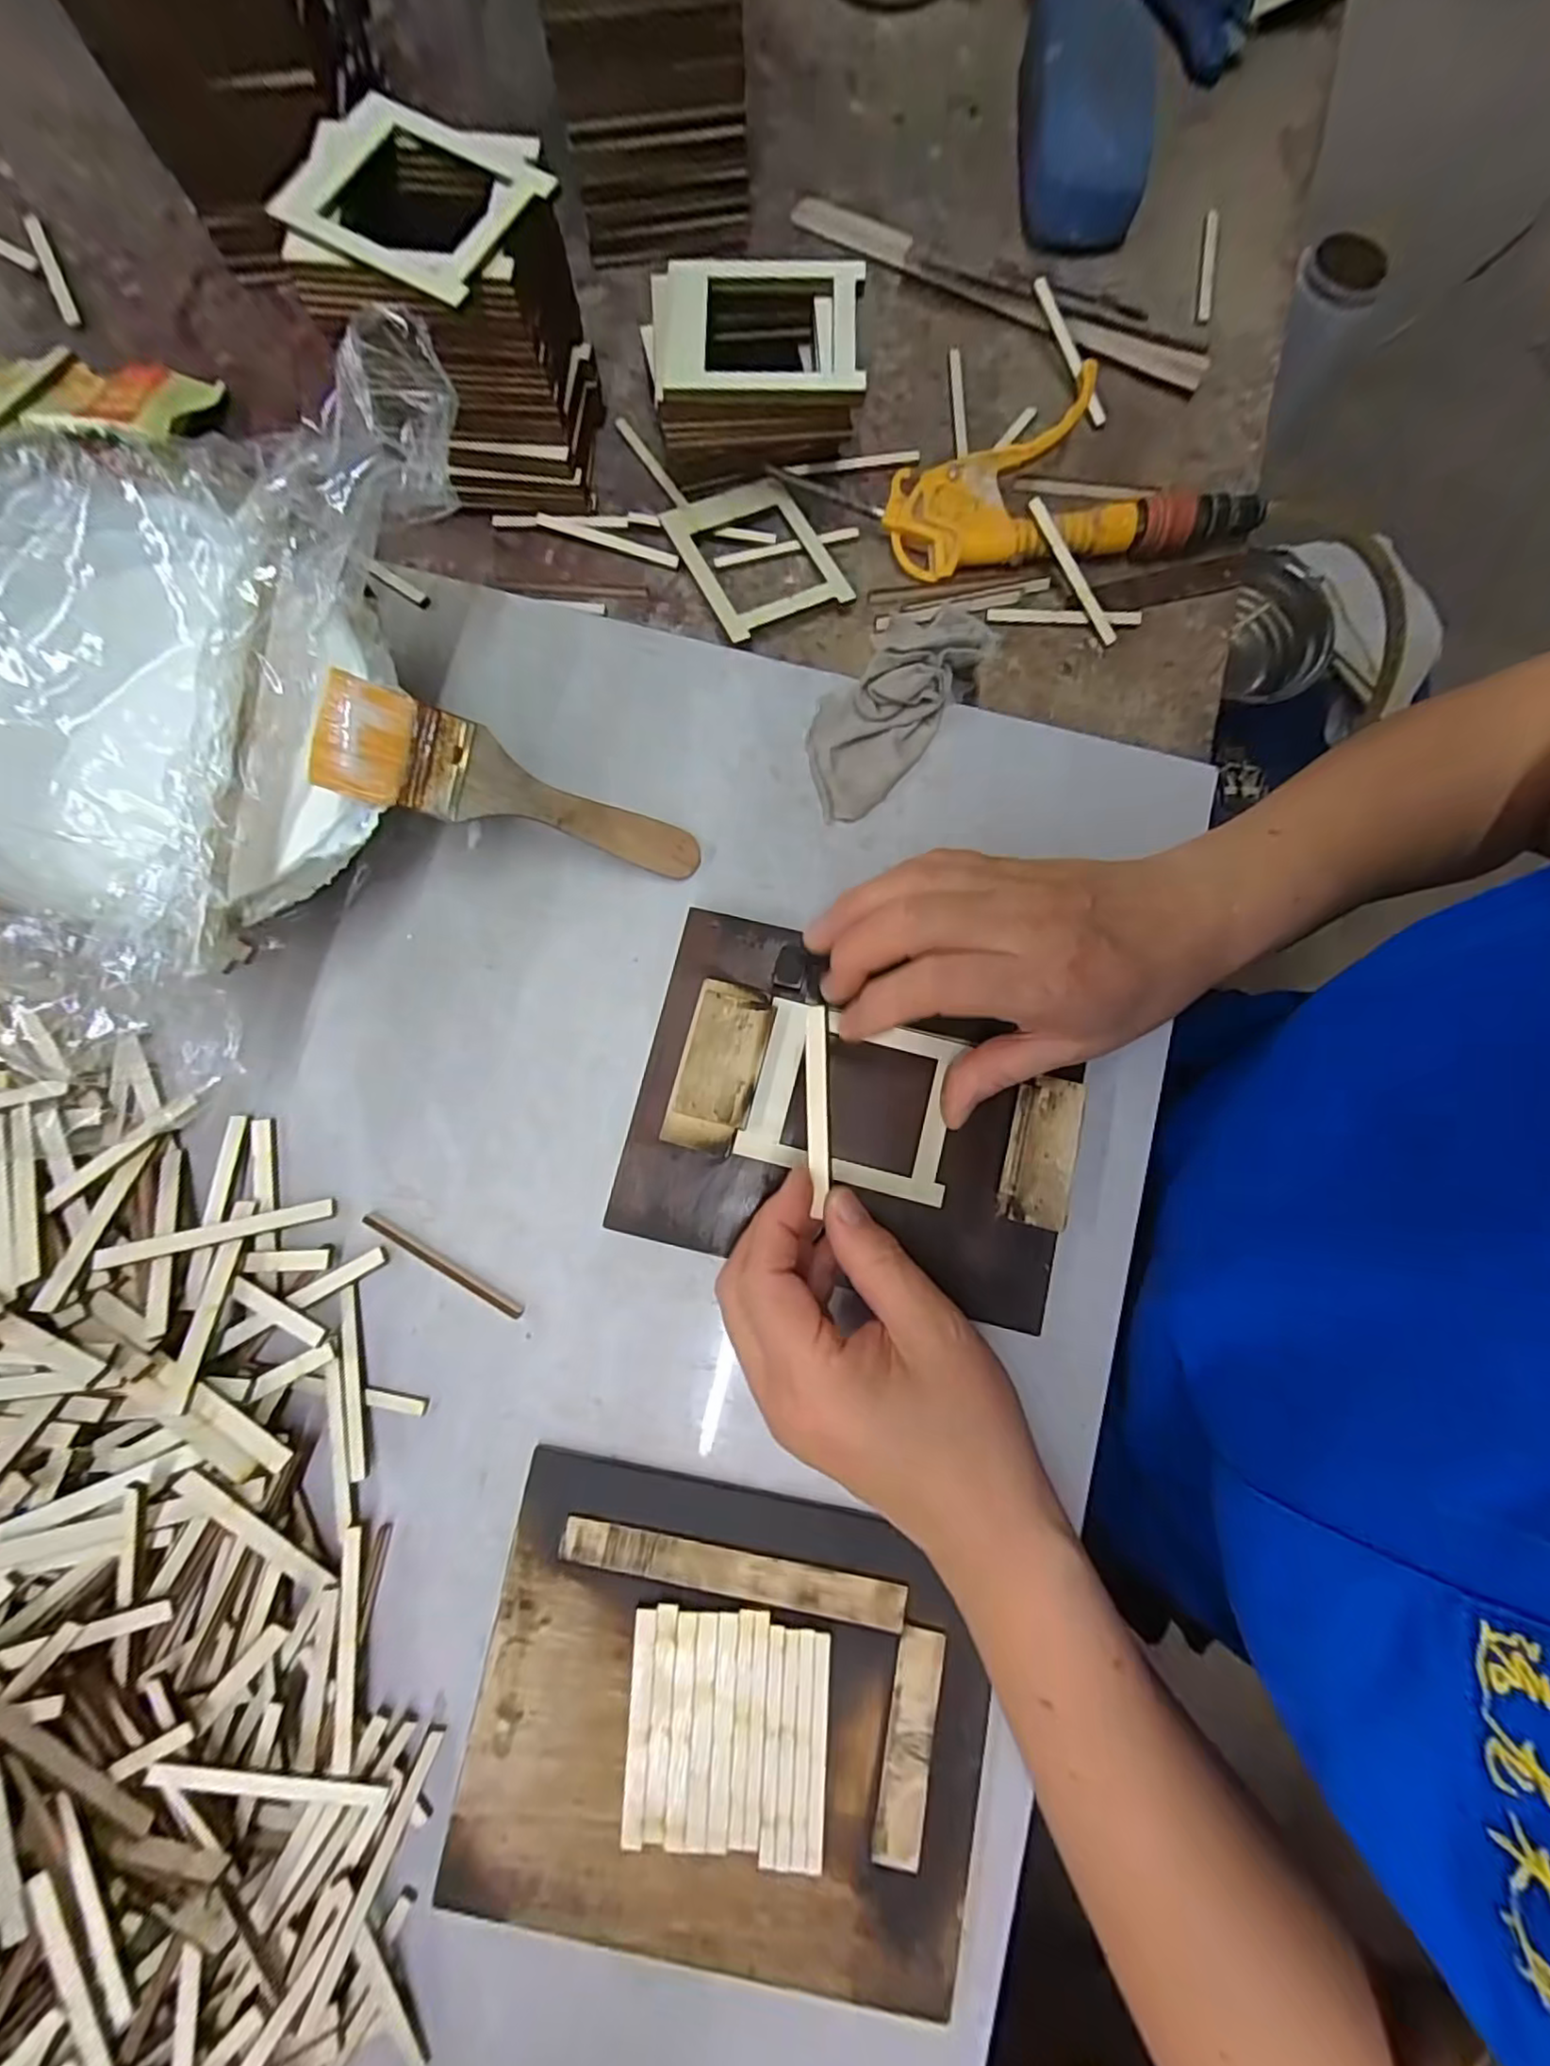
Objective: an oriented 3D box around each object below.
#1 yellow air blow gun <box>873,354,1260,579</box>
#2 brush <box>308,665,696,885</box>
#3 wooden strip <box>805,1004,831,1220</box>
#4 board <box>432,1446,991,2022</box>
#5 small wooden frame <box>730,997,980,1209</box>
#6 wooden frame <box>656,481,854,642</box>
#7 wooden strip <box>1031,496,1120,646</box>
[{"bbox_3d":[0.151,-0.286,0.347,0.184,0.032,0.074,-7,81,-3],"label":"yellow air blow gun"},{"bbox_3d":[-0.104,-0.099,0.280,0.150,0.013,0.040,14,78,-28],"label":"brush"},{"bbox_3d":[0.016,0.028,0.250,0.008,0.005,0.077,-2,92,-1],"label":"wooden strip"},{"bbox_3d":[-0.018,0.267,0.257,0.192,0.009,0.158,11,81,0],"label":"board"},{"bbox_3d":[0.034,0.028,0.288,0.087,0.006,0.071,14,79,2],"label":"small wooden frame"},{"bbox_3d":[-0.010,-0.254,0.352,0.071,0.008,0.094,-25,77,-11],"label":"wooden frame"},{"bbox_3d":[0.155,-0.237,0.342,0.006,0.006,0.080,-41,104,-8],"label":"wooden strip"}]

